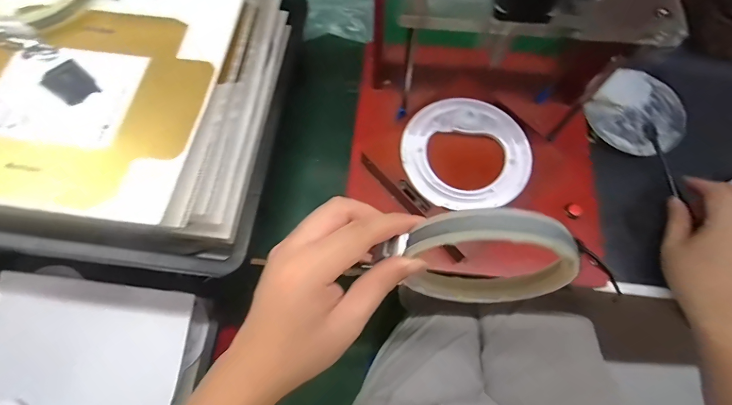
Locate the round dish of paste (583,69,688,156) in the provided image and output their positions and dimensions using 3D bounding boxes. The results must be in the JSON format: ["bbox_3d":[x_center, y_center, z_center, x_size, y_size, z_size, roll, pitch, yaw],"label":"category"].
[{"bbox_3d":[0.372,-0.122,0.486,0.117,0.021,0.119,0,69,0],"label":"round dish of paste"}]

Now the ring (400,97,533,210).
[{"bbox_3d":[0.108,-0.055,0.384,0.130,0.013,0.134,0,69,0],"label":"ring"}]

